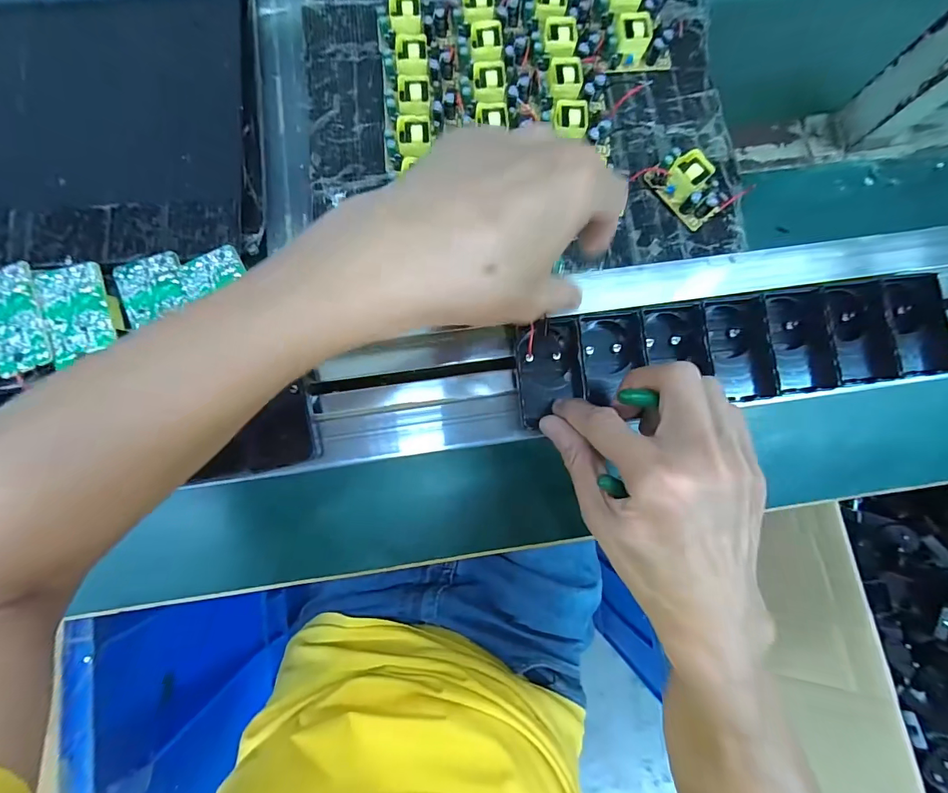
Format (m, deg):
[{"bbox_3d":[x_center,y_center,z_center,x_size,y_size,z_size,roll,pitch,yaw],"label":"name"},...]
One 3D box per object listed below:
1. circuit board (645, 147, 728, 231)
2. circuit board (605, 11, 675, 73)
[{"bbox_3d":[0.178,-0.173,0.341,0.038,0.026,0.062,-40,84,-7],"label":"circuit board"},{"bbox_3d":[0.144,-0.305,0.357,0.058,0.023,0.030,-6,82,-2],"label":"circuit board"}]

